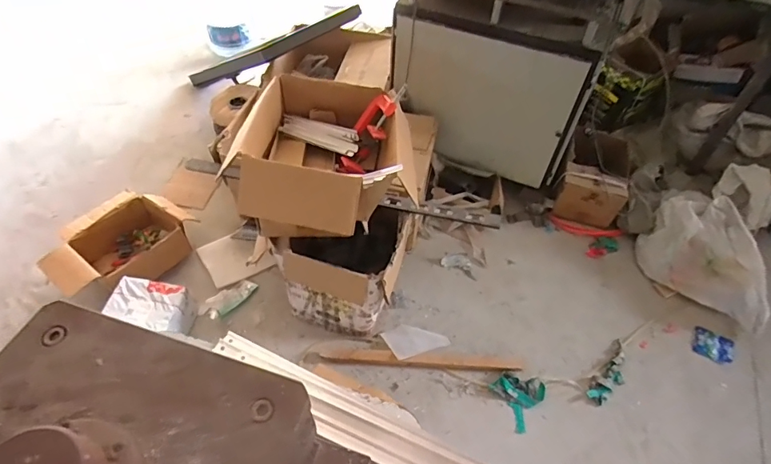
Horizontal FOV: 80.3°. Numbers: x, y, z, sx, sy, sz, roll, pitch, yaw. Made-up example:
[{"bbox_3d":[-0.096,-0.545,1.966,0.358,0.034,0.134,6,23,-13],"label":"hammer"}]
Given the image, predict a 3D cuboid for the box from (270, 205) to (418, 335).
[{"bbox_3d":[-0.146,0.087,1.579,0.407,0.344,0.386,14,51,7],"label":"box"}]

